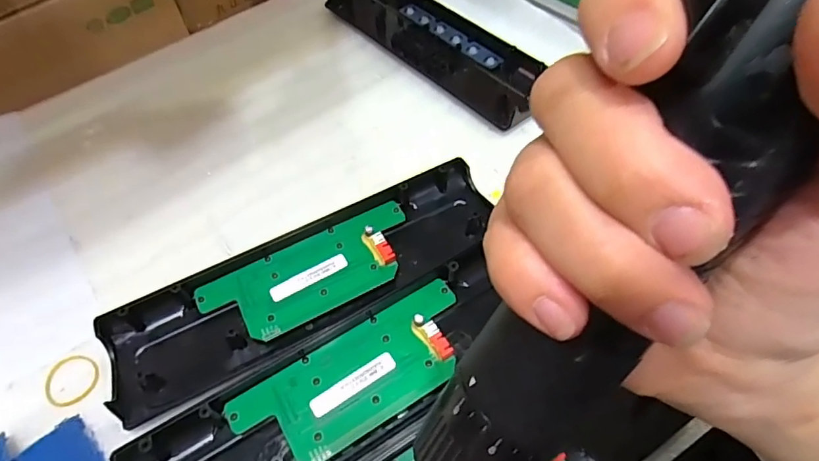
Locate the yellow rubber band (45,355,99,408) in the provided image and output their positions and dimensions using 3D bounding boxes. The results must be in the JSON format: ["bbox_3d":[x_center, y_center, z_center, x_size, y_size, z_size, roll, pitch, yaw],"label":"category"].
[{"bbox_3d":[-0.195,0.086,0.289,0.030,0.004,0.030,-2,61,4],"label":"yellow rubber band"}]

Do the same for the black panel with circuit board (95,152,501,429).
[{"bbox_3d":[-0.060,0.028,0.309,0.241,0.019,0.067,-24,55,-14],"label":"black panel with circuit board"}]

